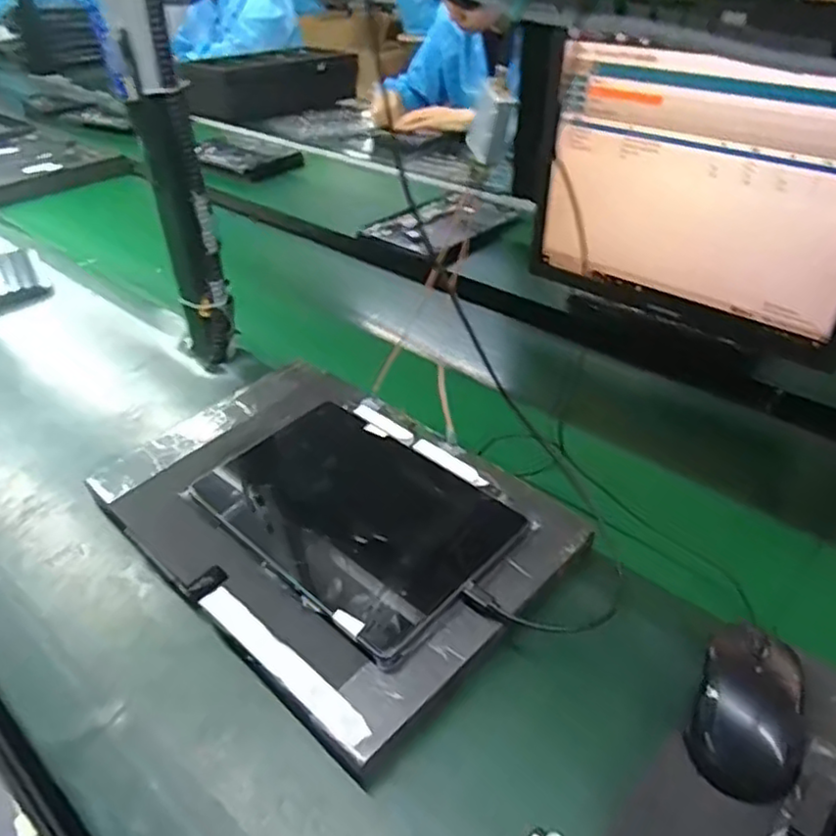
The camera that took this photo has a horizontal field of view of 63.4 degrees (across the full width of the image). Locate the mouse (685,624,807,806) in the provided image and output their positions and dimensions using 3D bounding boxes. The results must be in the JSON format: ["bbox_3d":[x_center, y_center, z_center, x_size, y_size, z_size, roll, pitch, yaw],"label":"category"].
[{"bbox_3d":[0.208,0.179,0.421,0.061,0.035,0.103,18,43,24],"label":"mouse"}]

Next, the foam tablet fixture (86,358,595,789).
[{"bbox_3d":[-0.081,0.083,0.599,0.265,0.045,0.385,-31,46,-31],"label":"foam tablet fixture"}]

